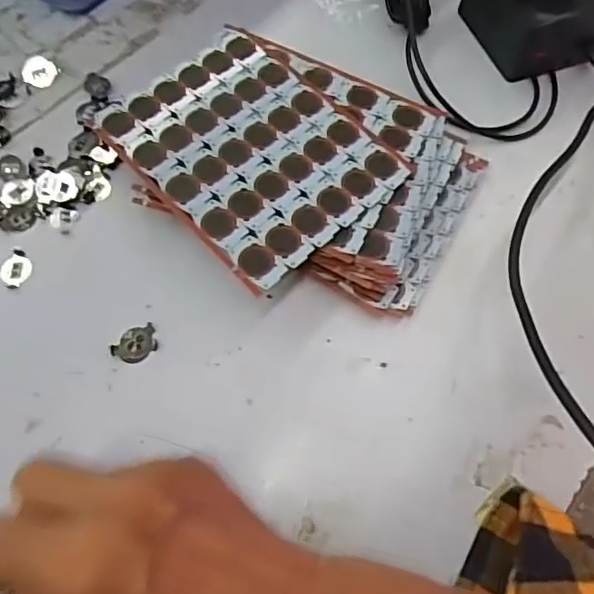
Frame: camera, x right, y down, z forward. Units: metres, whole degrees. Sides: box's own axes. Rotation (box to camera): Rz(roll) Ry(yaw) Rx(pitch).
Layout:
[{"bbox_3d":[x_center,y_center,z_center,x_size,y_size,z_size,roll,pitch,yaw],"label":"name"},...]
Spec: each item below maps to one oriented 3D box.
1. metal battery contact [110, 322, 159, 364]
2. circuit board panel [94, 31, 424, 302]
[{"bbox_3d":[-0.082,0.024,0.291,0.018,0.005,0.023,37,69,14],"label":"metal battery contact"},{"bbox_3d":[-0.026,-0.084,0.317,0.114,0.004,0.146,-41,72,-18],"label":"circuit board panel"}]

